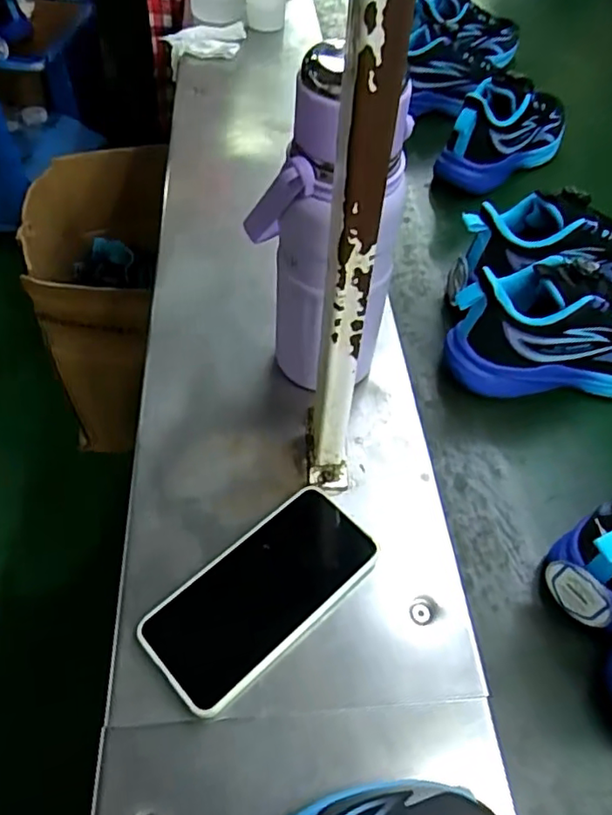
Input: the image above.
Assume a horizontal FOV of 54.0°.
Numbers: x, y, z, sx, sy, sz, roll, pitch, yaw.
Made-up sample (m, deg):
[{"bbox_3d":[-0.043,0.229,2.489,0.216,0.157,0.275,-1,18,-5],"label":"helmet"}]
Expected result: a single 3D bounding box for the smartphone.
[{"bbox_3d":[-0.026,0.124,0.410,0.164,0.013,0.078,-35,59,-26],"label":"smartphone"}]

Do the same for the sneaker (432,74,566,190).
[{"bbox_3d":[0.272,-0.373,0.791,0.081,0.109,0.224,38,59,26],"label":"sneaker"}]

